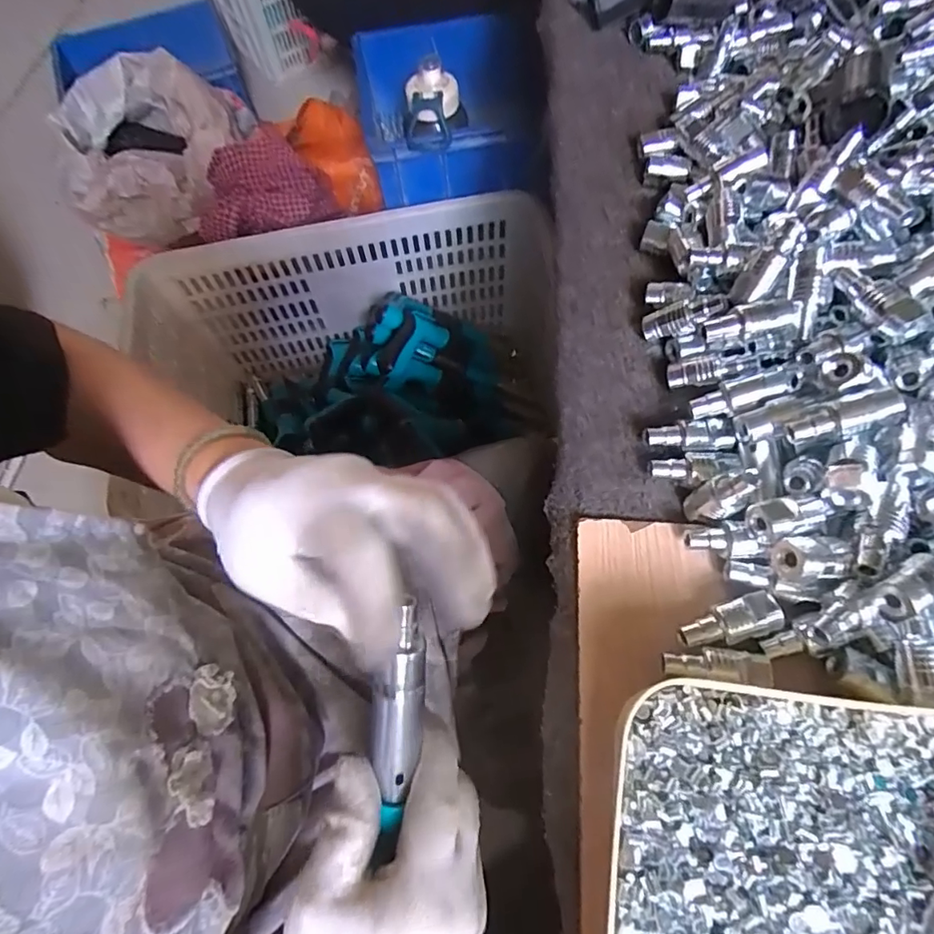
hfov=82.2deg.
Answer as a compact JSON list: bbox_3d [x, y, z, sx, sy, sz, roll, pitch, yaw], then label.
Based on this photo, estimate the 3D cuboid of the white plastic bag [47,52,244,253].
[{"bbox_3d":[-0.588,-0.601,1.017,0.318,0.144,0.353,-22,67,-7],"label":"white plastic bag"}]

